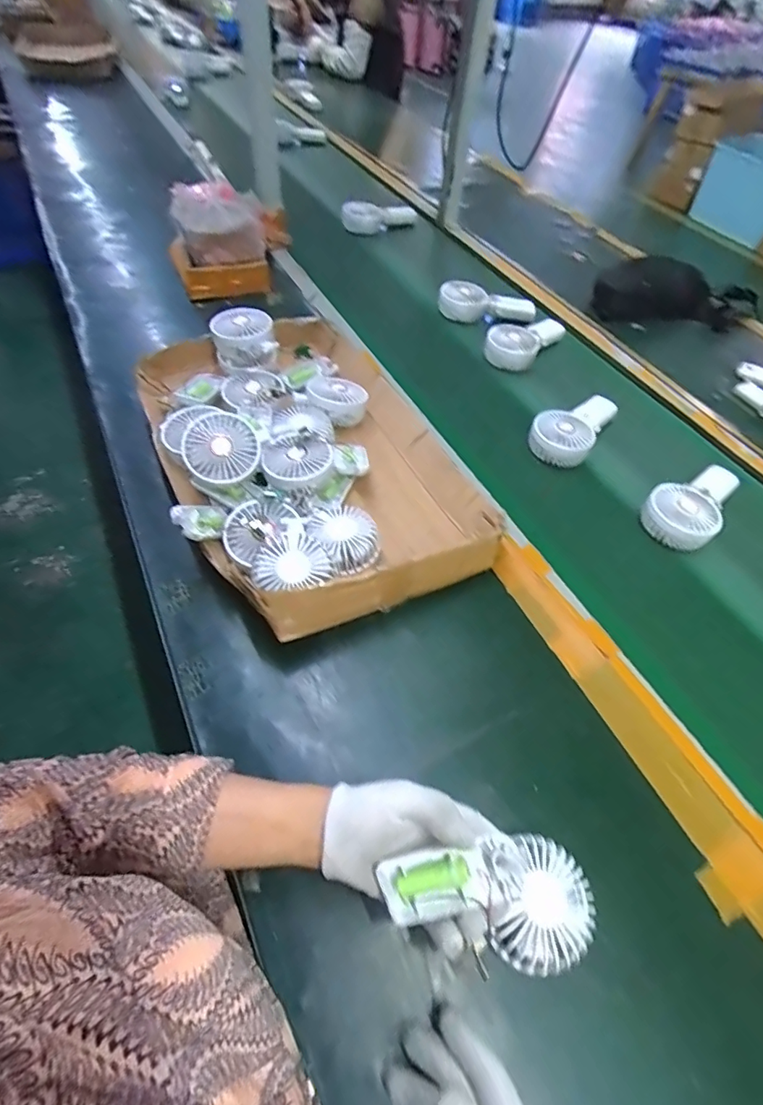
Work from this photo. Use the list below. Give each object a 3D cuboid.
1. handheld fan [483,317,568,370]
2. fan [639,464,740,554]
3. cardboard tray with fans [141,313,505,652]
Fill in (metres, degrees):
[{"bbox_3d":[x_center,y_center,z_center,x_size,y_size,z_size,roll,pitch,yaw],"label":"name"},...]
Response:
[{"bbox_3d":[0.268,-0.388,0.907,0.180,0.051,0.075,-34,62,-26],"label":"handheld fan"},{"bbox_3d":[0.437,-0.069,0.681,0.175,0.047,0.089,-29,60,-23],"label":"fan"},{"bbox_3d":[-0.110,-0.147,0.667,0.359,0.103,0.535,-21,57,-18],"label":"cardboard tray with fans"}]

